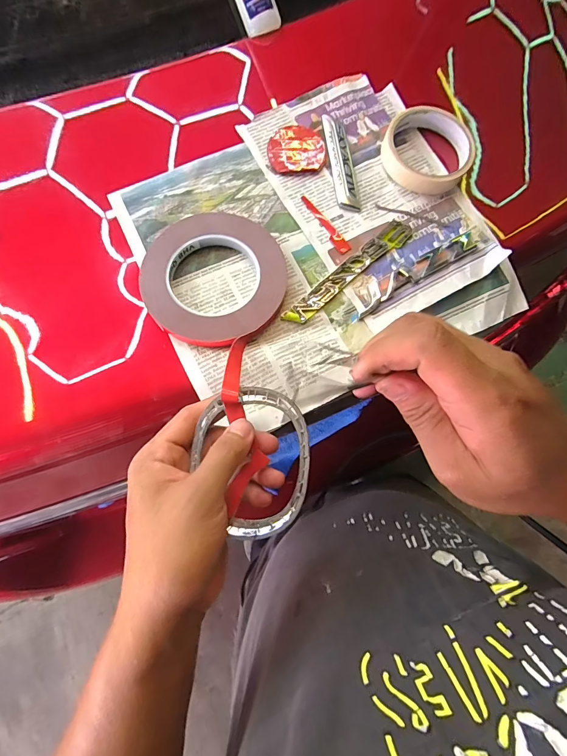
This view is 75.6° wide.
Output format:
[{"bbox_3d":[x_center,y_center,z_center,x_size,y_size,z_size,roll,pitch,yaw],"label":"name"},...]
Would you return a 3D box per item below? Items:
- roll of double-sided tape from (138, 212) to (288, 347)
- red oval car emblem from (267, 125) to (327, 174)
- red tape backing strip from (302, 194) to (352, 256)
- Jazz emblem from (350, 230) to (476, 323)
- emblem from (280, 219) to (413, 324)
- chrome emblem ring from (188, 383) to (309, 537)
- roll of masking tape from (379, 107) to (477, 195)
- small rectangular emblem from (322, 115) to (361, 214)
[{"bbox_3d":[-0.061,-0.089,0.323,0.122,0.018,0.123,0,77,0],"label":"roll of double-sided tape"},{"bbox_3d":[0.013,-0.230,0.367,0.056,0.004,0.053,-8,77,-2],"label":"red oval car emblem"},{"bbox_3d":[0.041,-0.149,0.350,0.012,0.004,0.073,-28,78,-7],"label":"red tape backing strip"},{"bbox_3d":[0.119,-0.100,0.335,0.149,0.004,0.026,-32,79,-8],"label":"Jazz emblem"},{"bbox_3d":[0.062,-0.098,0.333,0.151,0.007,0.021,-42,80,-9],"label":"emblem"},{"bbox_3d":[-0.019,0.058,0.257,0.080,0.007,0.101,-17,77,-4],"label":"chrome emblem ring"},{"bbox_3d":[0.144,-0.227,0.359,0.086,0.019,0.087,0,77,0],"label":"roll of masking tape"},{"bbox_3d":[0.056,-0.217,0.363,0.020,0.006,0.111,-9,77,-2],"label":"small rectangular emblem"}]

